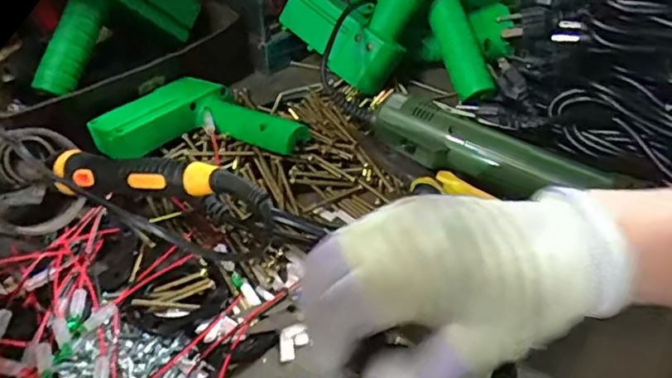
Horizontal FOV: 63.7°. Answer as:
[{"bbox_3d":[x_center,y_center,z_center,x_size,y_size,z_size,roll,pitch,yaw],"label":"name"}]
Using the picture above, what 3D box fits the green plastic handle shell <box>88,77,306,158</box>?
[{"bbox_3d":[-0.105,-0.058,0.445,0.164,0.030,0.098,3,41,2],"label":"green plastic handle shell"}]

